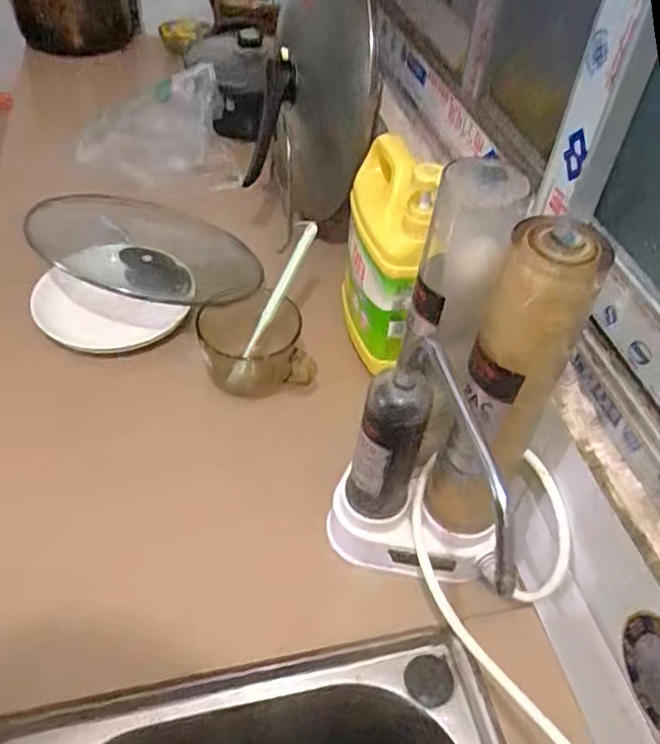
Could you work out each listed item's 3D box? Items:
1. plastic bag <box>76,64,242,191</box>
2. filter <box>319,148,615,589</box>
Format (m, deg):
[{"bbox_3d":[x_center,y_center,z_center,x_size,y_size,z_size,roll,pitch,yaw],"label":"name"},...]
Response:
[{"bbox_3d":[-0.259,-0.362,0.962,0.223,0.133,0.132,-8,49,-11],"label":"plastic bag"},{"bbox_3d":[0.086,0.026,0.467,0.123,0.320,0.102,14,48,9],"label":"filter"}]

